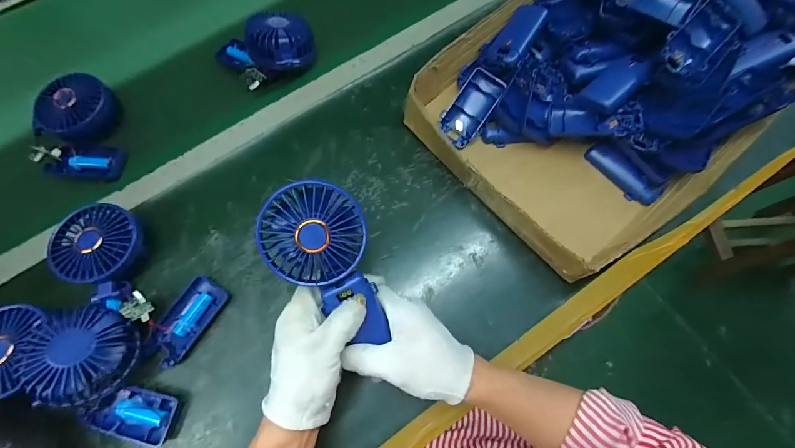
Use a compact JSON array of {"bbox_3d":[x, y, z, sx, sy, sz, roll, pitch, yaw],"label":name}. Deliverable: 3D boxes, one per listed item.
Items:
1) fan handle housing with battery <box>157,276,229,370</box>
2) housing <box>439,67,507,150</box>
[{"bbox_3d":[-0.230,0.106,0.386,0.044,0.019,0.094,30,75,10],"label":"fan handle housing with battery"},{"bbox_3d":[0.092,-0.145,0.441,0.046,0.017,0.097,34,96,11],"label":"housing"}]

